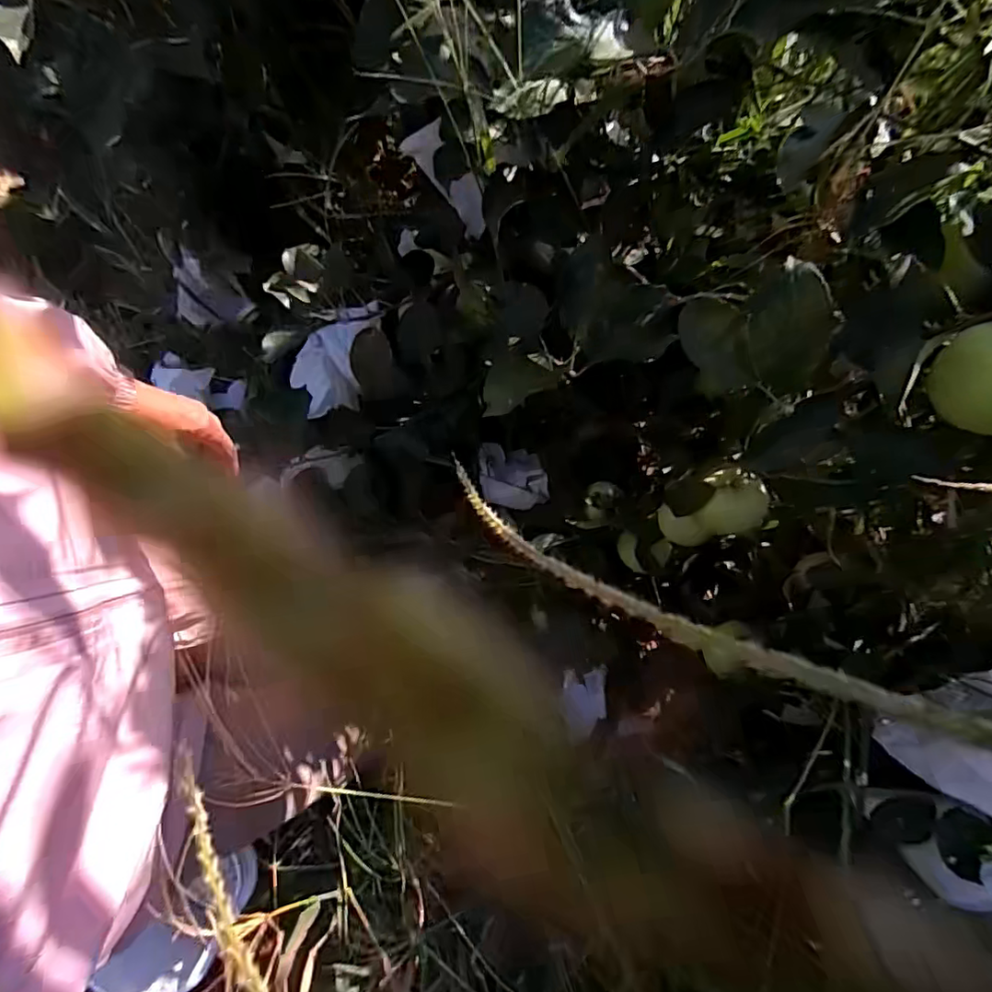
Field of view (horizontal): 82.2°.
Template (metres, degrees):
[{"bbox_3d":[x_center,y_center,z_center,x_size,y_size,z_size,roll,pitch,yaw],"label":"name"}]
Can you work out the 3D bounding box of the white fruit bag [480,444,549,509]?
[{"bbox_3d":[0.026,-0.028,0.829,0.096,0.050,0.086,-3,77,0],"label":"white fruit bag"}]

